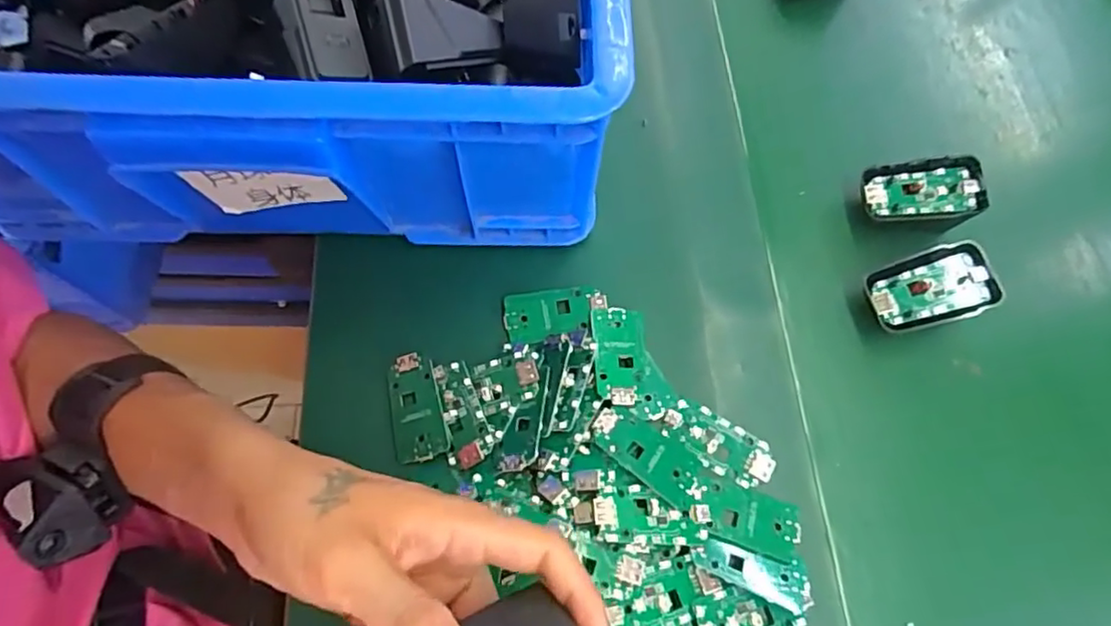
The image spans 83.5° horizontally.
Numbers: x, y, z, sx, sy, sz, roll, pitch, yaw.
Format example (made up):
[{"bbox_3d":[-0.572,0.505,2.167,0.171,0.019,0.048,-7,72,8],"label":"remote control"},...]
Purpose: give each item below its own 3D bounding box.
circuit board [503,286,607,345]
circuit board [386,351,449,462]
[{"bbox_3d":[0.000,0.001,0.389,0.062,0.008,0.032,-7,69,-4],"label":"circuit board"},{"bbox_3d":[-0.083,0.055,0.370,0.033,0.005,0.063,-19,71,8],"label":"circuit board"}]

